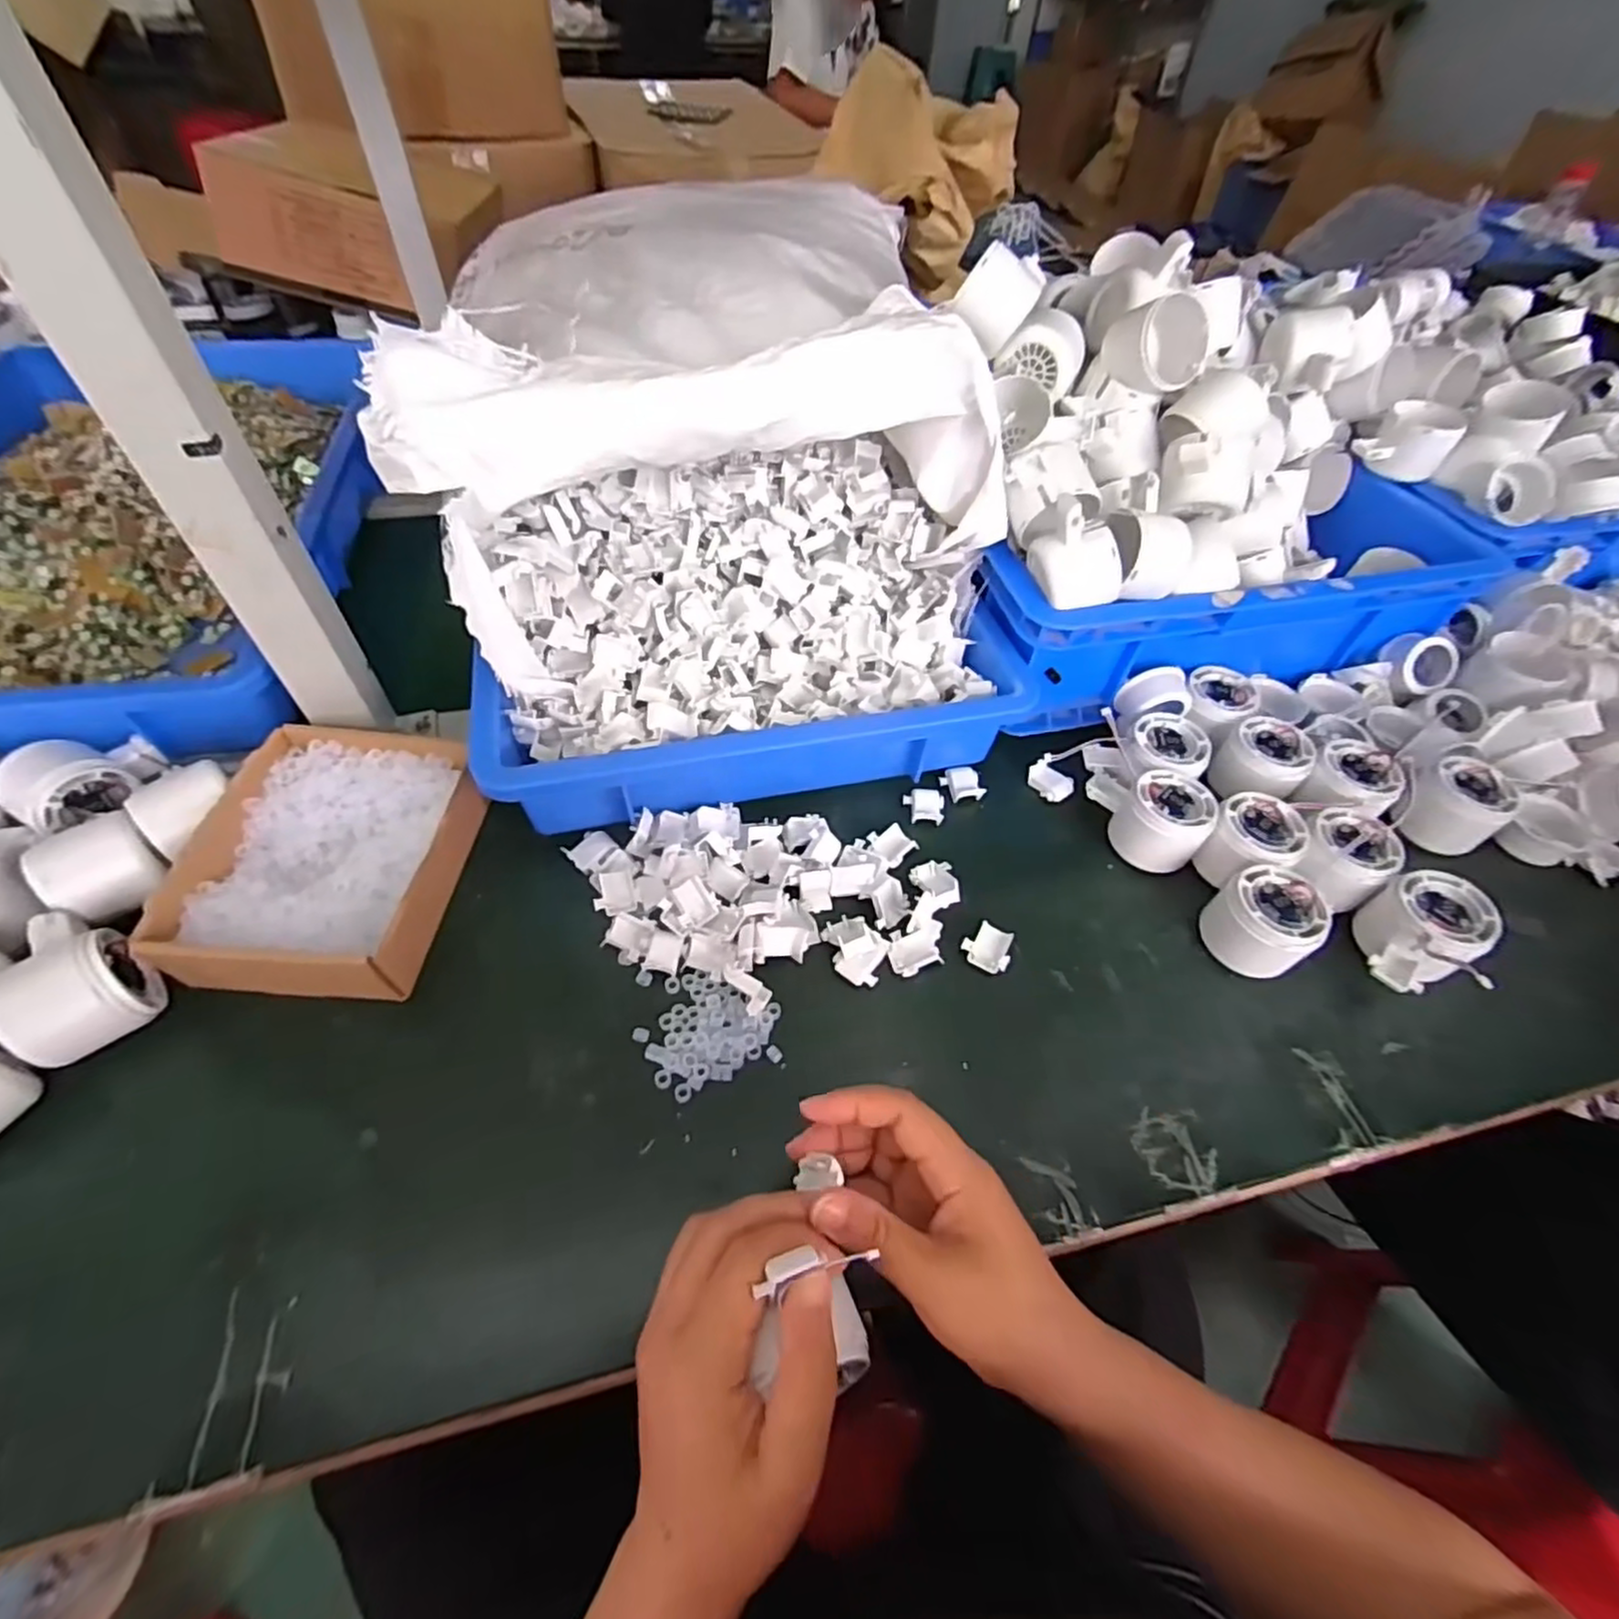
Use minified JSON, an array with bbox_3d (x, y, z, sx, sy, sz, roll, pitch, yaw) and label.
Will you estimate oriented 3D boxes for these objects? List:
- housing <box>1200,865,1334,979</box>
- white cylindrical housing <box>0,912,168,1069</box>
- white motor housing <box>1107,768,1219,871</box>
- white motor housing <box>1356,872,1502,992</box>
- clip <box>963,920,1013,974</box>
[{"bbox_3d":[0.292,0.072,0.452,0.062,0.048,0.059,2,53,-3],"label":"housing"},{"bbox_3d":[-0.397,0.089,0.384,0.053,0.049,0.078,-24,59,-21],"label":"white cylindrical housing"},{"bbox_3d":[0.249,0.009,0.501,0.057,0.051,0.058,34,57,20],"label":"white motor housing"},{"bbox_3d":[0.385,0.085,0.449,0.066,0.060,0.081,39,59,22],"label":"white motor housing"},{"bbox_3d":[0.115,0.090,0.456,0.030,0.014,0.030,25,55,14],"label":"clip"}]

